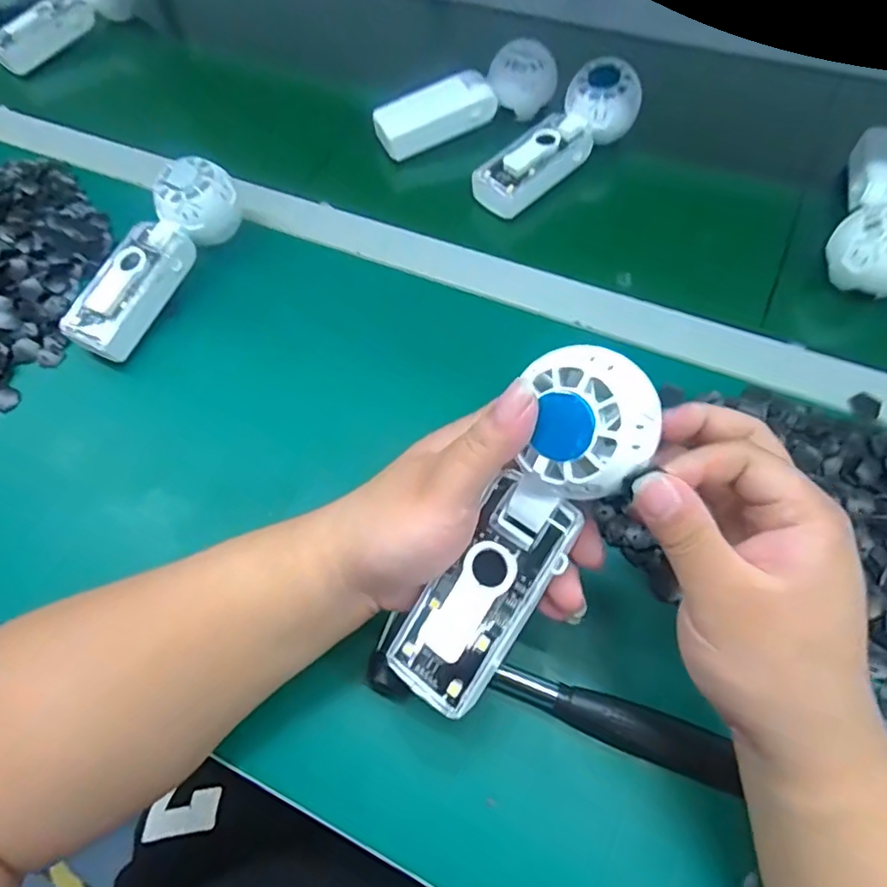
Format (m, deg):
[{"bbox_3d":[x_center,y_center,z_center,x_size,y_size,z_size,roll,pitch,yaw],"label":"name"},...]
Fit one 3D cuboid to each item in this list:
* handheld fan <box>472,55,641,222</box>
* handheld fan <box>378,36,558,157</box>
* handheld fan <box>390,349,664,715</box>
[{"bbox_3d":[0.097,-0.261,0.487,0.162,0.054,0.051,-40,67,-17],"label":"handheld fan"},{"bbox_3d":[0.019,-0.316,0.523,0.169,0.048,0.041,-21,63,-8],"label":"handheld fan"},{"bbox_3d":[0.033,0.042,0.251,0.050,0.025,0.171,33,107,19],"label":"handheld fan"}]

